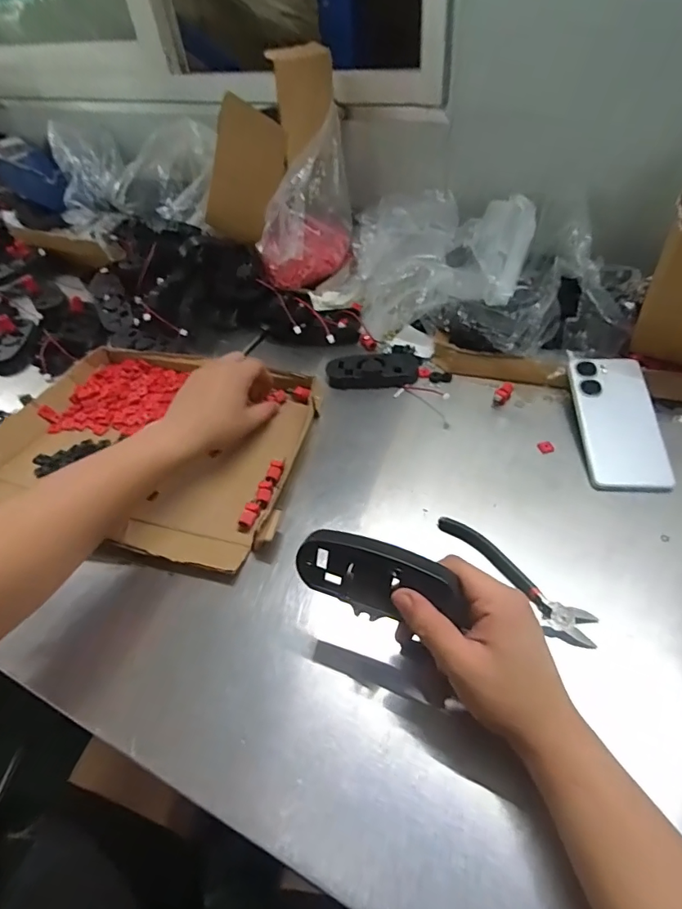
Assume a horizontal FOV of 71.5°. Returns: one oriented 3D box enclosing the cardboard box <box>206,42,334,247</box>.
[{"bbox_3d":[-0.114,-0.448,0.664,0.261,0.108,0.105,-45,47,21],"label":"cardboard box"}]

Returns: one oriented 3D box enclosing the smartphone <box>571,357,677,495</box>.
[{"bbox_3d":[0.287,-0.037,0.493,0.074,0.009,0.164,1,58,12],"label":"smartphone"}]

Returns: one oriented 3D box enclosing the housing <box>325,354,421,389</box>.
[{"bbox_3d":[0.042,-0.111,0.602,0.114,0.014,0.066,0,48,6],"label":"housing"}]

